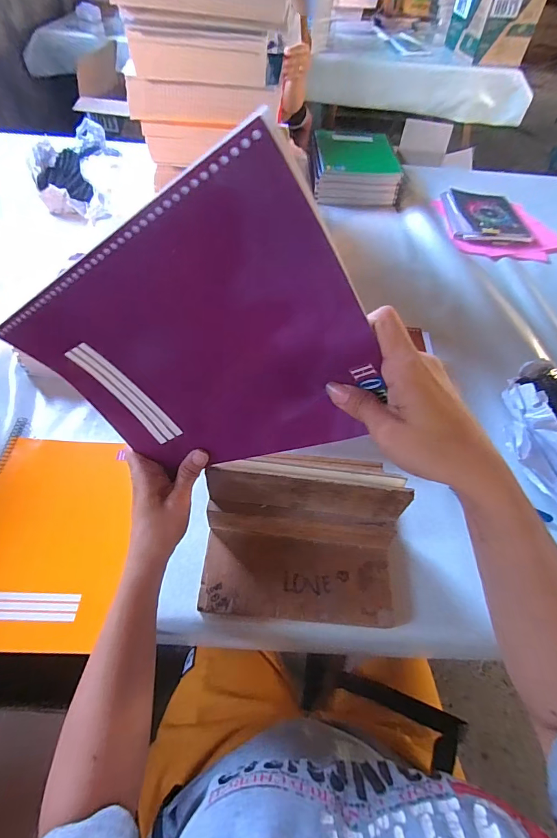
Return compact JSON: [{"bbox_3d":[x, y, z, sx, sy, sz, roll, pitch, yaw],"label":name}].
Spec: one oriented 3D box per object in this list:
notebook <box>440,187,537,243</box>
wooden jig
[{"bbox_3d":[0.516,-0.514,0.966,0.177,0.025,0.227,2,55,-2],"label":"notebook"},{"bbox_3d":[0.026,0.132,0.400,0.210,0.125,0.131,4,55,0],"label":"wooden jig"}]

